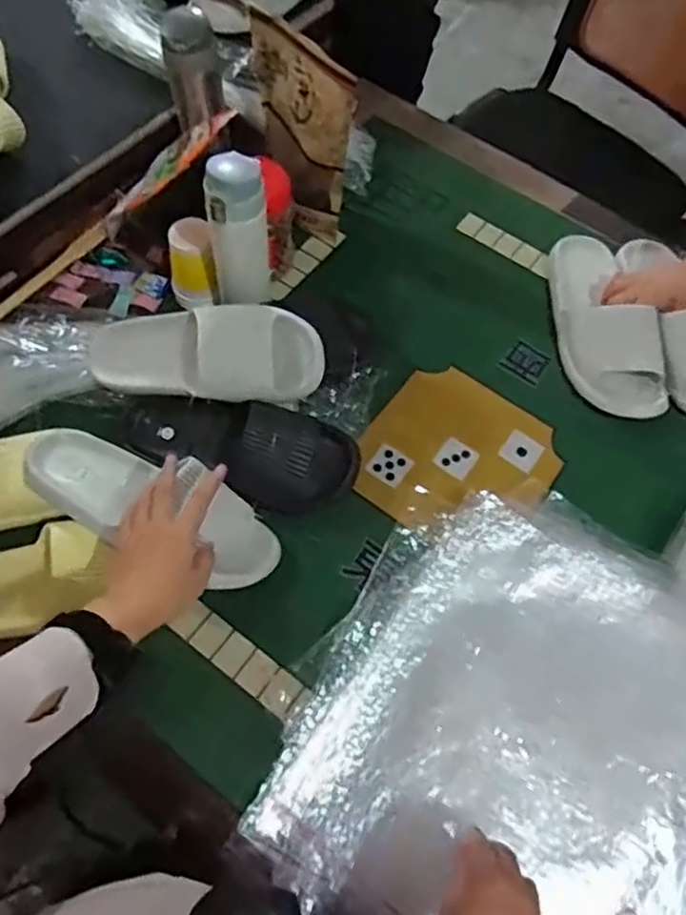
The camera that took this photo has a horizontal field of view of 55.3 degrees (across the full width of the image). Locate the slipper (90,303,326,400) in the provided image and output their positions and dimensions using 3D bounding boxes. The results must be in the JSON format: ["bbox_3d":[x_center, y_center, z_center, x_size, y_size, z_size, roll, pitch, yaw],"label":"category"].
[{"bbox_3d":[-0.155,-0.116,0.749,0.272,0.075,0.102,4,88,14],"label":"slipper"}]

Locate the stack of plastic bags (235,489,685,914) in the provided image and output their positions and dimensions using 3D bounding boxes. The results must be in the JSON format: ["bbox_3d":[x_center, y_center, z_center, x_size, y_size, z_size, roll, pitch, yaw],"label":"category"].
[{"bbox_3d":[0.178,0.276,0.610,0.422,0.022,0.454,35,71,14],"label":"stack of plastic bags"}]

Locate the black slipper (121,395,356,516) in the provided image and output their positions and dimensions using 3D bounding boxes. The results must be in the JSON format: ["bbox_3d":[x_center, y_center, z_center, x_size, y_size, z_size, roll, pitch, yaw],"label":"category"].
[{"bbox_3d":[-0.120,-0.010,0.722,0.265,0.067,0.097,14,65,2],"label":"black slipper"}]

